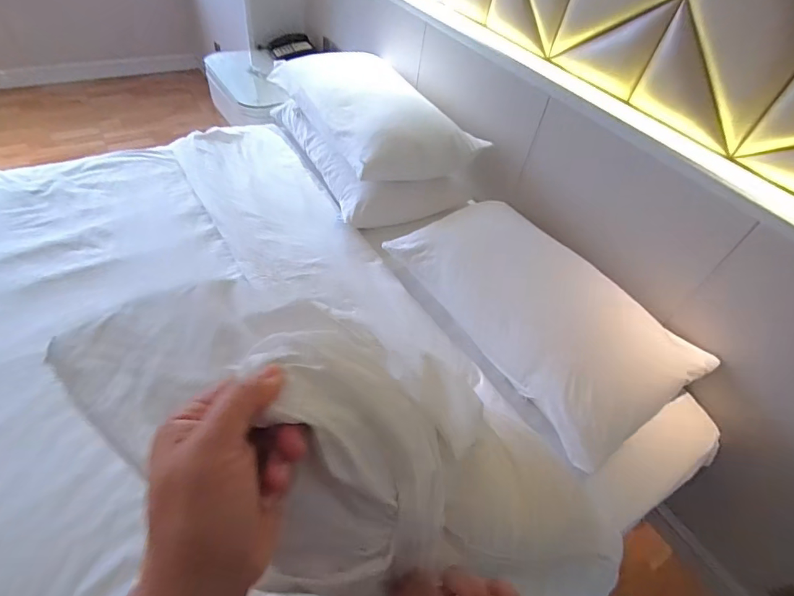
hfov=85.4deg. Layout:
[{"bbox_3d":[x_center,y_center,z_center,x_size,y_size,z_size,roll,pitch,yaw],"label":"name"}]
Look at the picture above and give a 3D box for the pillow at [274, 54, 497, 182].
[{"bbox_3d":[-0.126,-0.689,1.502,0.402,0.159,0.816,-19,54,-24],"label":"pillow"}]

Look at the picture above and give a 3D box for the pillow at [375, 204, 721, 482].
[{"bbox_3d":[0.358,0.013,1.108,0.417,0.170,0.722,-22,56,-27],"label":"pillow"}]

